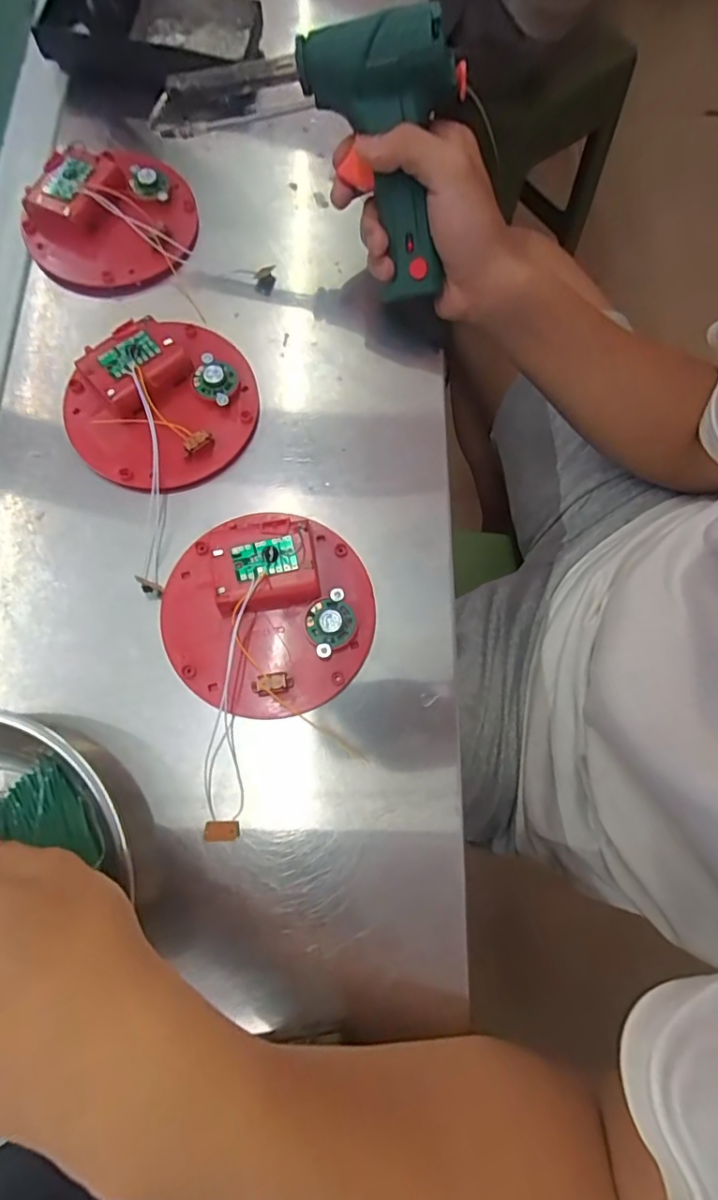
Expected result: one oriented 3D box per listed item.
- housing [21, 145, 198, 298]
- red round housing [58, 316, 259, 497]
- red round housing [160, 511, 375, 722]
[{"bbox_3d":[-0.182,-0.280,0.387,0.119,0.033,0.105,-23,77,-8],"label":"housing"},{"bbox_3d":[-0.127,-0.128,0.343,0.118,0.024,0.109,0,75,-2],"label":"red round housing"},{"bbox_3d":[-0.054,0.006,0.310,0.120,0.021,0.119,0,75,-2],"label":"red round housing"}]

